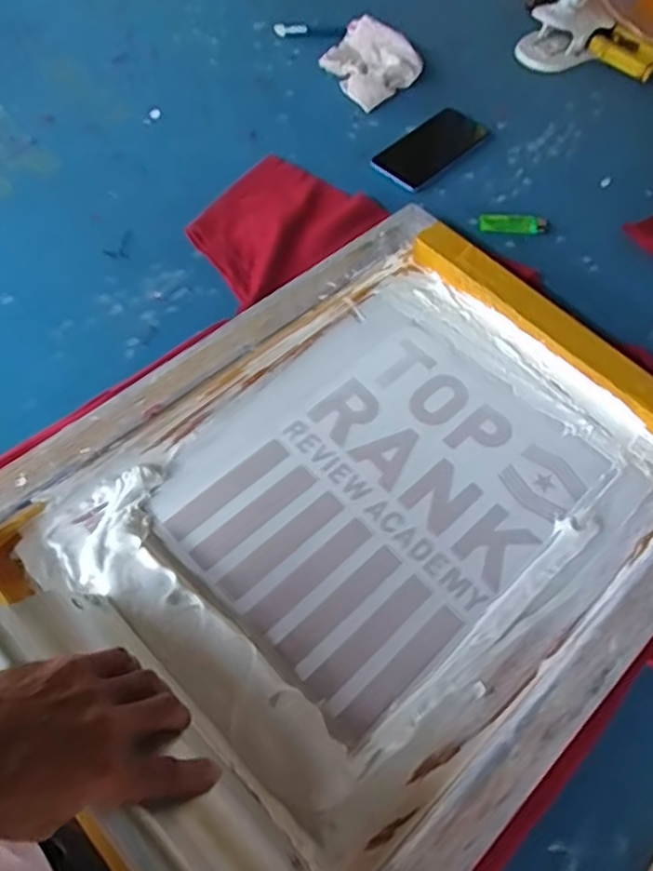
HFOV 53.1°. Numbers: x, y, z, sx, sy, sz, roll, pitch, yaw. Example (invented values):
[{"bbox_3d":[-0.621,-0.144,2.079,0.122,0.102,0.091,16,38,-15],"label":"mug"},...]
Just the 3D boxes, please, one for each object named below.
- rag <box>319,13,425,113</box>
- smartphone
[{"bbox_3d":[0.061,-0.516,0.897,0.126,0.033,0.124,-37,69,-22],"label":"rag"},{"bbox_3d":[0.135,-0.370,0.839,0.076,0.005,0.165,41,65,18],"label":"smartphone"}]

